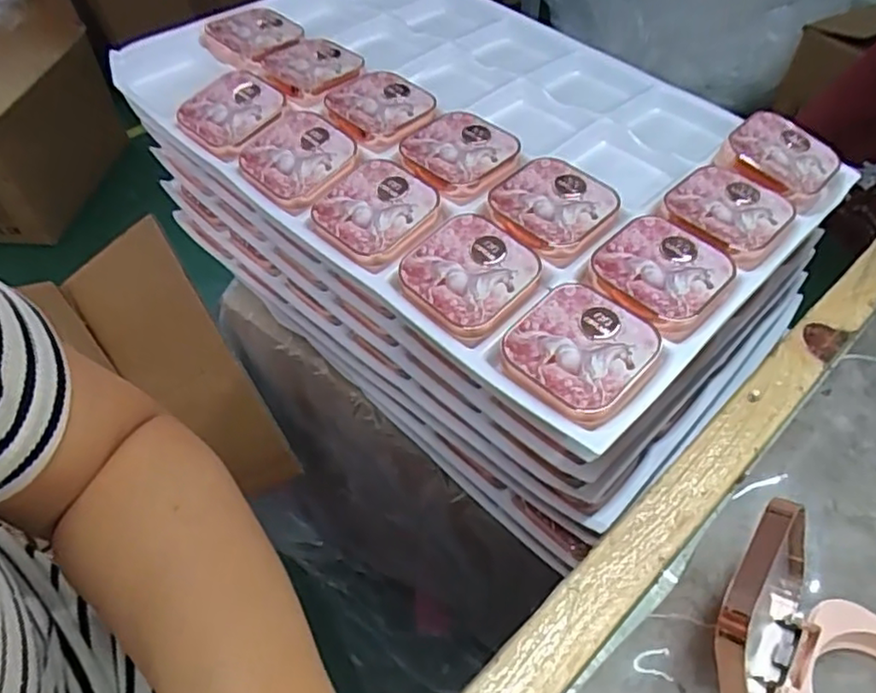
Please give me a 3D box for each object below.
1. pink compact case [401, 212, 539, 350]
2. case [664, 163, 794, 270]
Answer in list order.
[{"bbox_3d":[0.022,-0.048,0.421,0.076,0.020,0.084,35,58,27],"label":"pink compact case"},{"bbox_3d":[0.205,-0.098,0.455,0.080,0.016,0.081,27,54,22],"label":"case"}]

